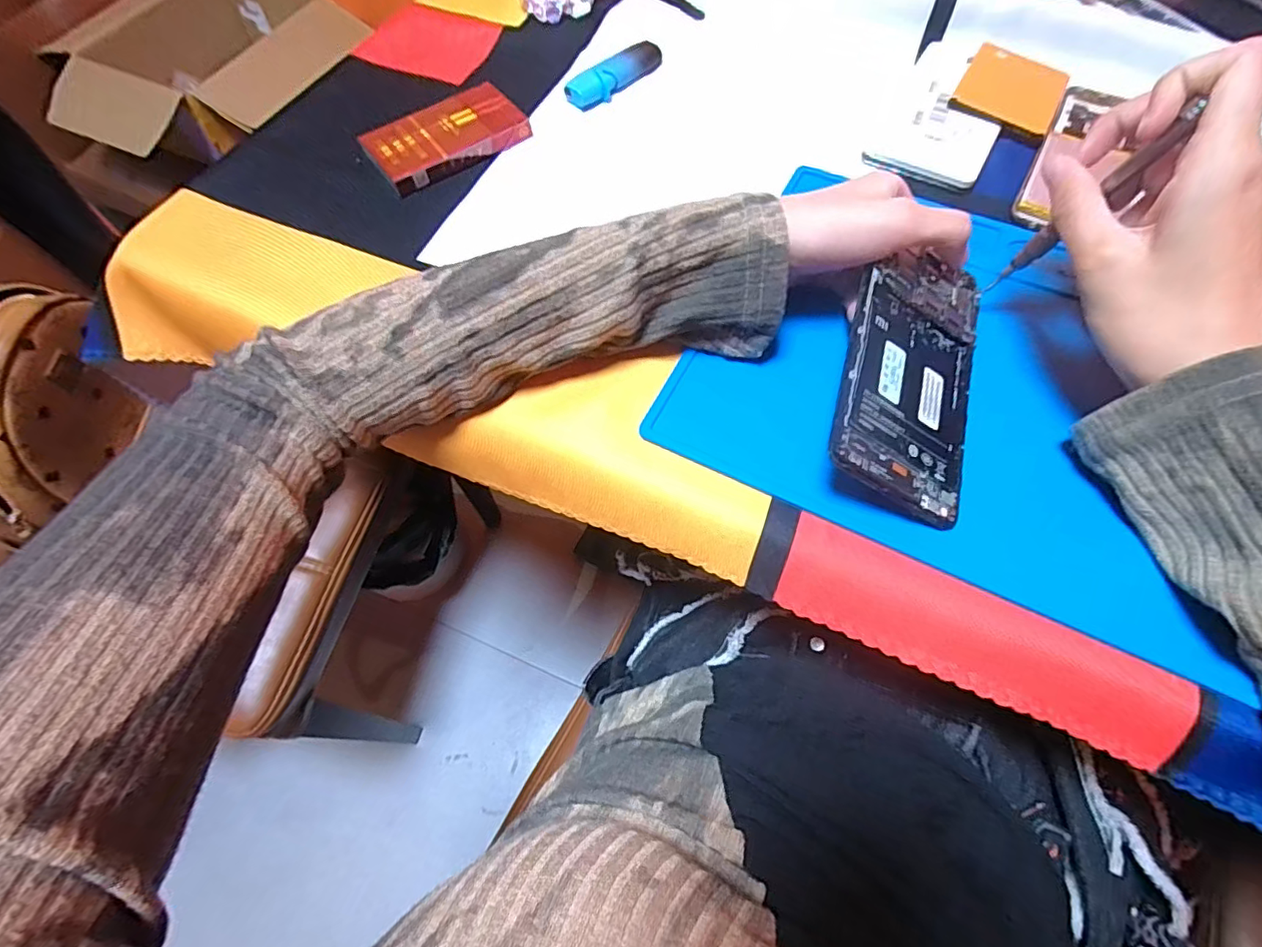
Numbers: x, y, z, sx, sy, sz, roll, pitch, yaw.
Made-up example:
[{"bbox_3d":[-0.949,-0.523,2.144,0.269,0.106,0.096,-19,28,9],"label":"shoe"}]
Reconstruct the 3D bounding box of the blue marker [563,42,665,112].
[{"bbox_3d":[-0.009,-0.290,0.413,0.083,0.017,0.019,-41,68,-17],"label":"blue marker"}]

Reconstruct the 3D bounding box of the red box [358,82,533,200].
[{"bbox_3d":[-0.125,-0.228,0.386,0.099,0.016,0.057,-34,66,-14],"label":"red box"}]

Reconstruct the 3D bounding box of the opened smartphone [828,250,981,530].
[{"bbox_3d":[0.133,-0.049,0.267,0.072,0.004,0.141,27,67,-16],"label":"opened smartphone"}]

